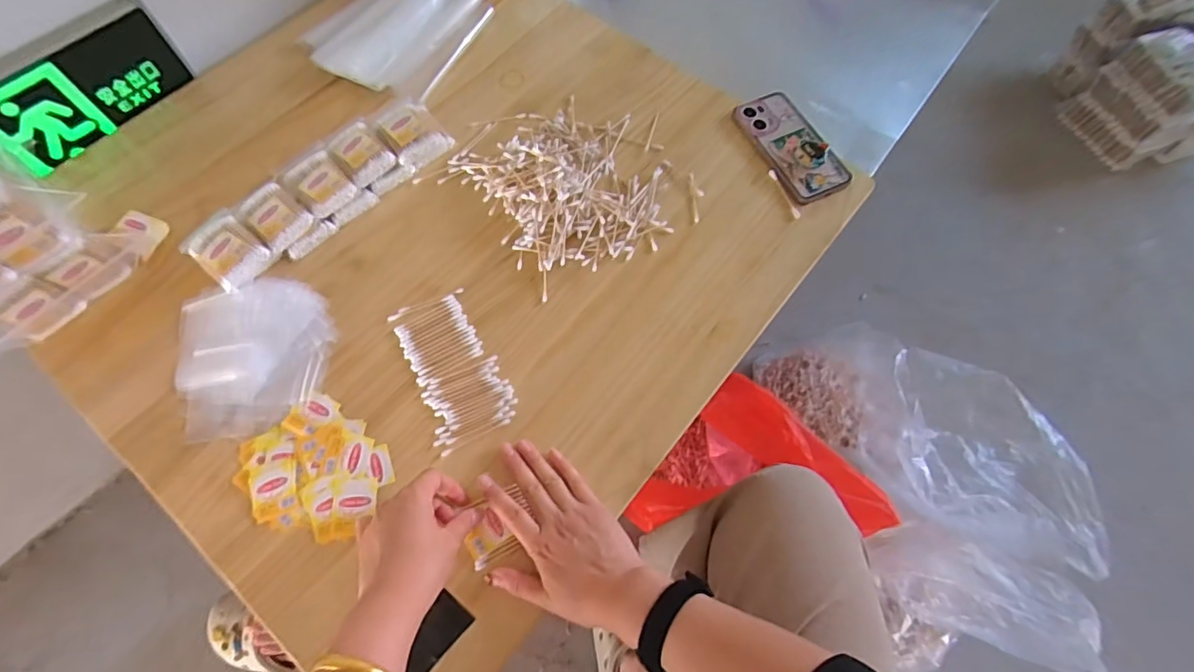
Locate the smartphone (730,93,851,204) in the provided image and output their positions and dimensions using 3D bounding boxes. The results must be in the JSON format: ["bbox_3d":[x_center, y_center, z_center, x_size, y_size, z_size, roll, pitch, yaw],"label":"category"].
[{"bbox_3d":[0.239,-0.235,0.656,0.078,0.022,0.158,-24,70,-10],"label":"smartphone"}]

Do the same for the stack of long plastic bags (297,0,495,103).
[{"bbox_3d":[-0.272,-0.416,0.726,0.200,0.035,0.205,22,70,8],"label":"stack of long plastic bags"}]

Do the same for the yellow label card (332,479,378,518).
[{"bbox_3d":[-0.224,0.150,0.499,0.038,0.004,0.035,-3,68,-2],"label":"yellow label card"}]

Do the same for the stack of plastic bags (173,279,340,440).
[{"bbox_3d":[-0.345,0.018,0.543,0.147,0.015,0.155,-15,69,-6],"label":"stack of plastic bags"}]

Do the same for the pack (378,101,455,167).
[{"bbox_3d":[-0.220,-0.244,0.645,0.071,0.034,0.081,-39,73,-14],"label":"pack"}]

